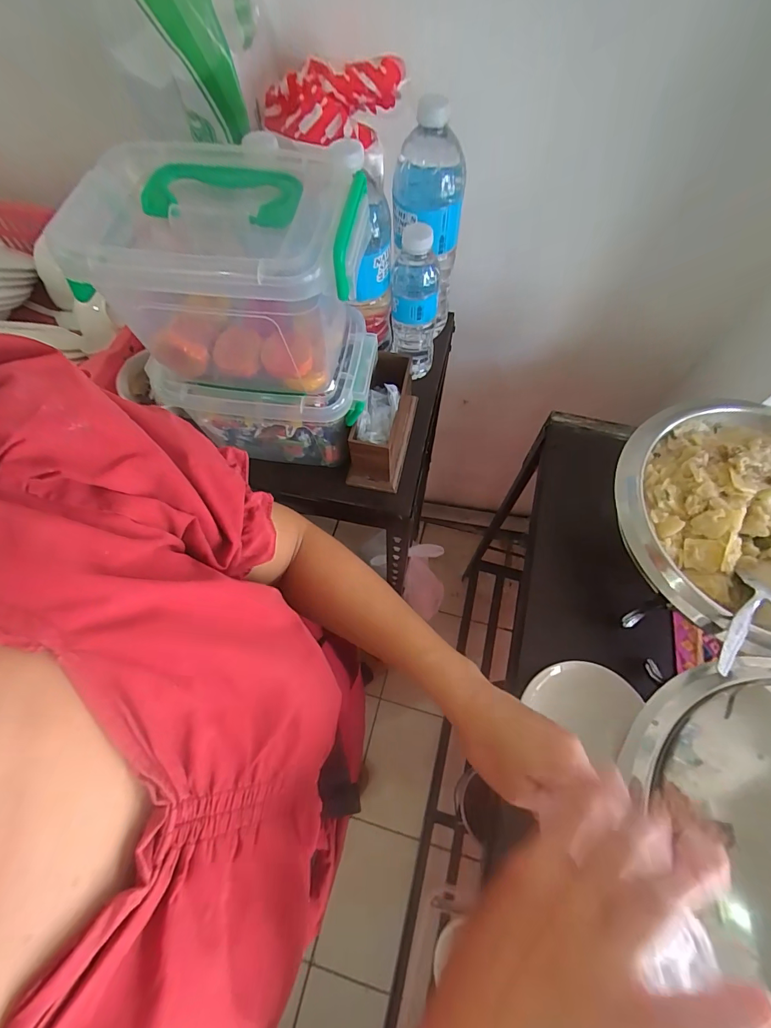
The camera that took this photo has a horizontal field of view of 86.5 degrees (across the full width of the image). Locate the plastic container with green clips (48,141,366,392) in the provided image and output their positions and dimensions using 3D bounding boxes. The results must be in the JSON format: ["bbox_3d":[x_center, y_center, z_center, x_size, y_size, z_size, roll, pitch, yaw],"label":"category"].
[{"bbox_3d":[-0.126,-0.203,0.363,0.216,0.136,0.147,10,65,5],"label":"plastic container with green clips"}]

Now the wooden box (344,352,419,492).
[{"bbox_3d":[-0.003,-0.115,0.494,0.063,0.096,0.147,11,65,5],"label":"wooden box"}]

